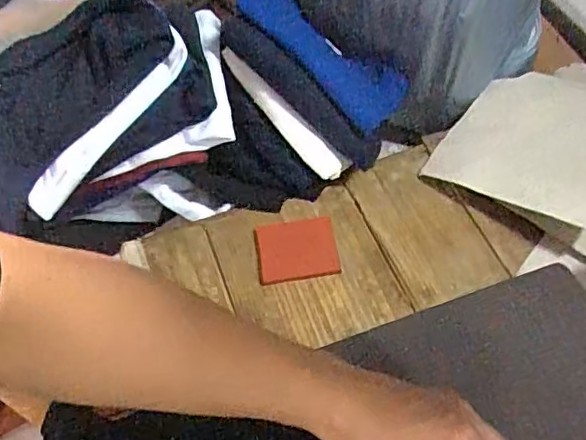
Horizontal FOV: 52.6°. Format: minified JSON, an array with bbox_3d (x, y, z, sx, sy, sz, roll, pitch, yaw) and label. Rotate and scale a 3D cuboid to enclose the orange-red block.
[{"bbox_3d":[0.004,0.034,0.695,0.091,0.012,0.077,-6,57,-4],"label":"orange-red block"}]

